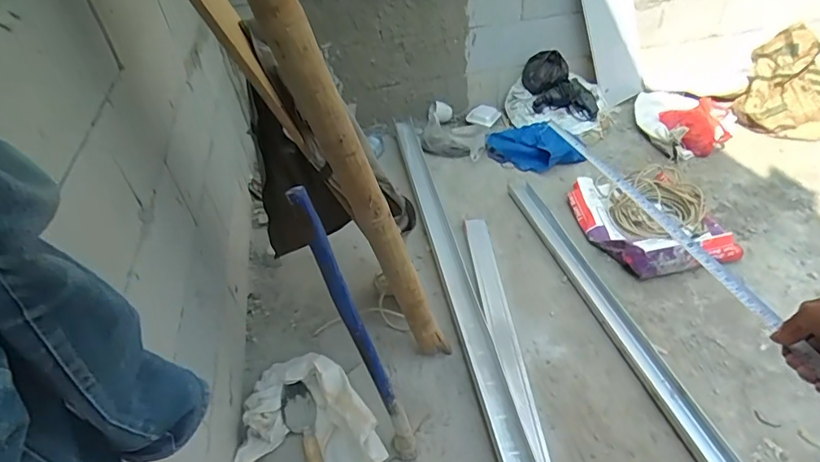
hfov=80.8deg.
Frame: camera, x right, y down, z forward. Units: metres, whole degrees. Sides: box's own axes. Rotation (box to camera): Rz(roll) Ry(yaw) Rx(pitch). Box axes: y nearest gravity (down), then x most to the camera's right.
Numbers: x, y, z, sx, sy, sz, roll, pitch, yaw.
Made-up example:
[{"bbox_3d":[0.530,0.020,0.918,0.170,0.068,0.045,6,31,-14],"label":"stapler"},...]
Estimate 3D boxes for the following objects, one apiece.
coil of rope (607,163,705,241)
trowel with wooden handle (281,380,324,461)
[{"bbox_3d":[0.864,-0.092,1.695,0.305,0.060,0.436,19,49,24],"label":"coil of rope"},{"bbox_3d":[-0.249,0.504,1.181,0.083,0.076,0.269,-22,46,-16],"label":"trowel with wooden handle"}]

